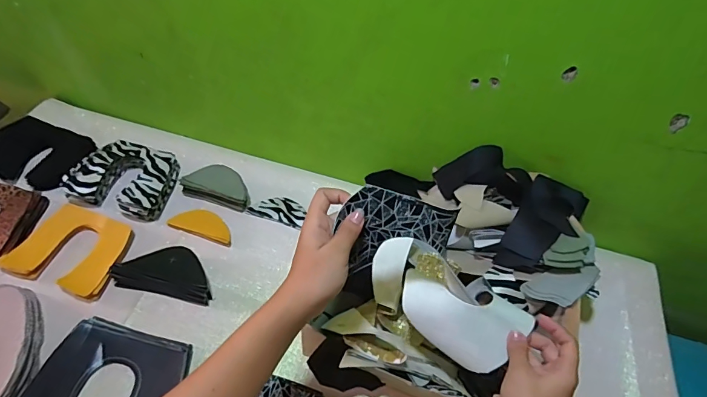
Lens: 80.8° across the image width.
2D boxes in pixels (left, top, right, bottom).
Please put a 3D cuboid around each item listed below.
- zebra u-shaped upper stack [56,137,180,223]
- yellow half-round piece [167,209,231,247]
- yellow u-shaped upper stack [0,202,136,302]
[{"bbox_3d":[-0.387,-0.038,0.710,0.155,0.049,0.131,15,51,6],"label":"zebra u-shaped upper stack"},{"bbox_3d":[-0.248,0.043,0.687,0.107,0.018,0.046,18,52,8],"label":"yellow half-round piece"},{"bbox_3d":[-0.428,0.075,0.634,0.161,0.026,0.125,18,52,8],"label":"yellow u-shaped upper stack"}]

